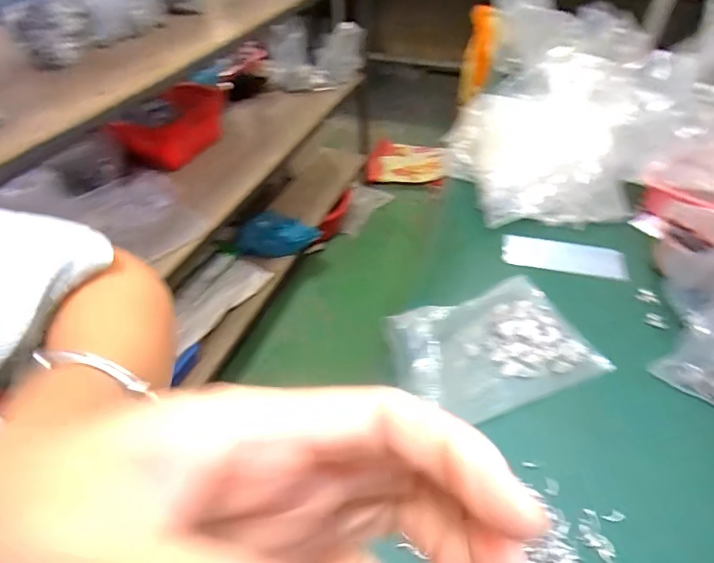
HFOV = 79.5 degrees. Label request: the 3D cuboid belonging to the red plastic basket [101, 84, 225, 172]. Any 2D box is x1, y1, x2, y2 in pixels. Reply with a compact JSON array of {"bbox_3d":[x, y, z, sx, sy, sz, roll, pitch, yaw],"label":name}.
[{"bbox_3d":[-0.565,-0.484,1.328,0.323,0.148,0.277,-16,47,-12],"label":"red plastic basket"}]

